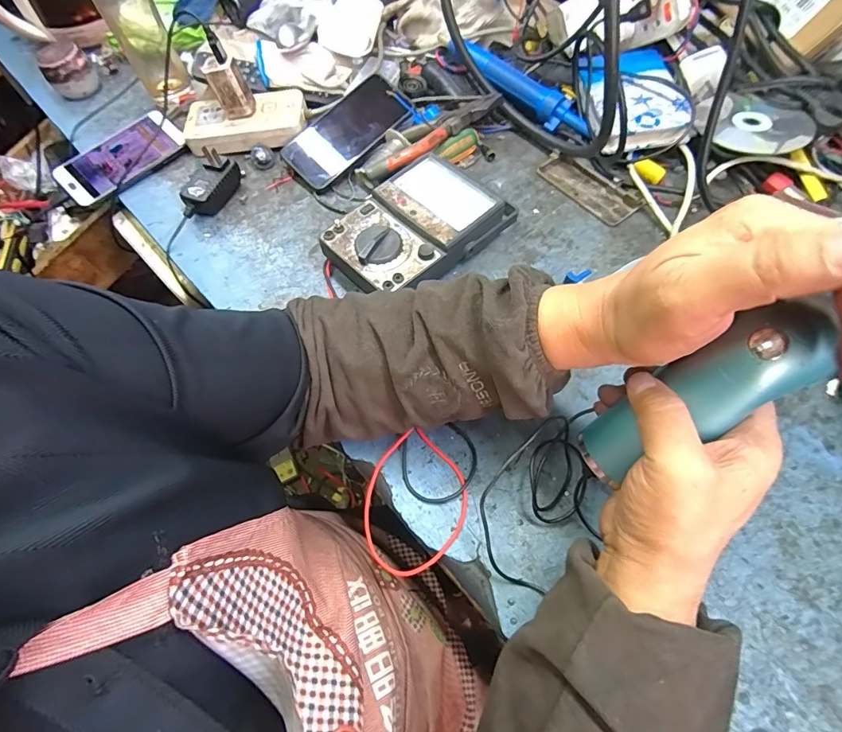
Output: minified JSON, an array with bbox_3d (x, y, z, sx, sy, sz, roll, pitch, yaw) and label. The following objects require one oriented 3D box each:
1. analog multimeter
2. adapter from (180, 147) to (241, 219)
[{"bbox_3d":[-0.002,-0.140,0.471,0.121,0.050,0.179,39,71,20],"label":"analog multimeter"},{"bbox_3d":[-0.246,-0.208,0.521,0.043,0.040,0.078,8,64,8],"label":"adapter"}]

